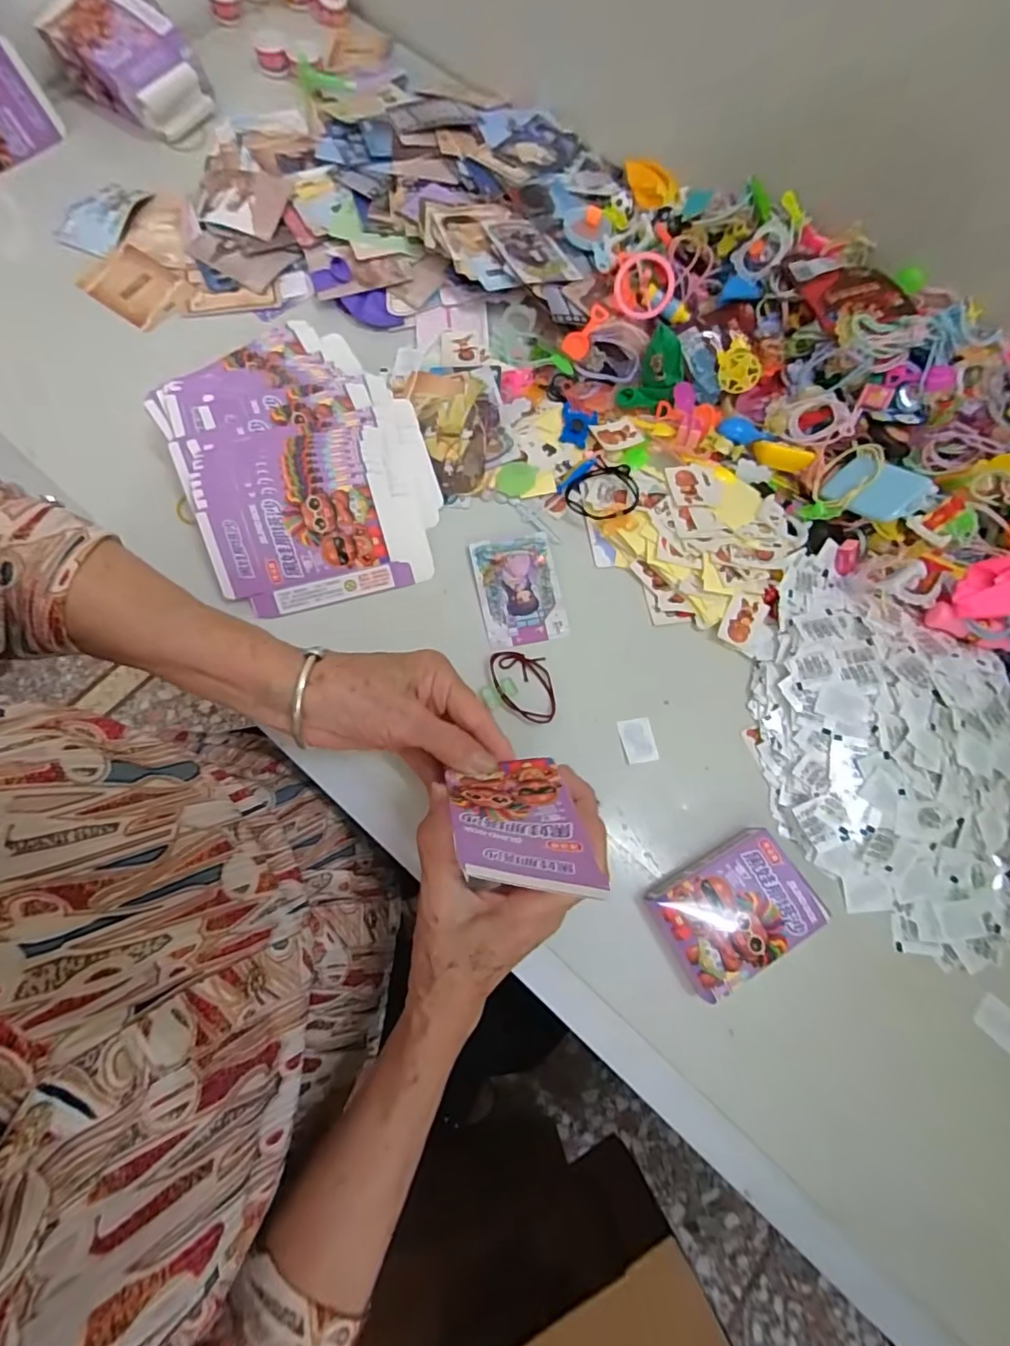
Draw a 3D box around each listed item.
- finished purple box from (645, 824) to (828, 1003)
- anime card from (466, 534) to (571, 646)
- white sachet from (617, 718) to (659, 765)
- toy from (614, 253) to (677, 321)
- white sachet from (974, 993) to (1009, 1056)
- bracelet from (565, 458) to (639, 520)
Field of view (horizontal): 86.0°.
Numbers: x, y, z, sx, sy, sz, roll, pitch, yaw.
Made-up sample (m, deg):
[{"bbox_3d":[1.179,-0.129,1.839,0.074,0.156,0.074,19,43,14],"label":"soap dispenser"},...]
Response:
[{"bbox_3d":[0.145,0.150,0.346,0.096,0.028,0.069,-25,75,-12],"label":"finished purple box"},{"bbox_3d":[0.011,-0.064,0.414,0.061,0.004,0.085,-10,79,-6],"label":"anime card"},{"bbox_3d":[0.095,0.048,0.385,0.024,0.004,0.031,-8,72,-7],"label":"white sachet"},{"bbox_3d":[0.122,-0.339,0.476,0.052,0.012,0.053,1,101,16],"label":"toy"},{"bbox_3d":[0.317,0.224,0.345,0.034,0.006,0.023,42,73,10],"label":"white sachet"},{"bbox_3d":[0.079,-0.145,0.431,0.054,0.012,0.055,1,71,-4],"label":"bracelet"}]

